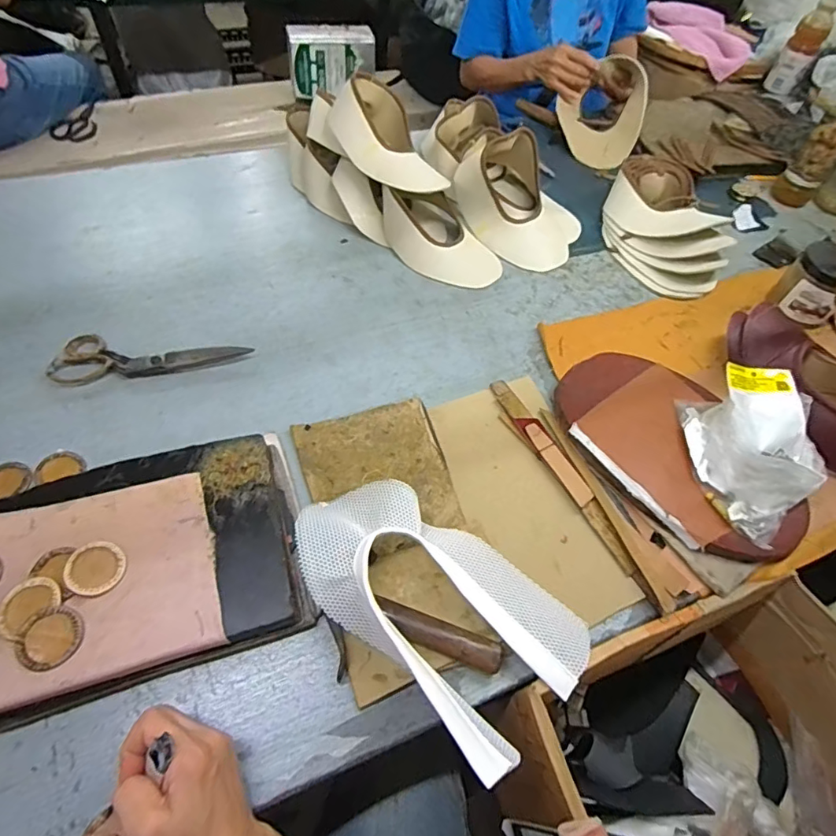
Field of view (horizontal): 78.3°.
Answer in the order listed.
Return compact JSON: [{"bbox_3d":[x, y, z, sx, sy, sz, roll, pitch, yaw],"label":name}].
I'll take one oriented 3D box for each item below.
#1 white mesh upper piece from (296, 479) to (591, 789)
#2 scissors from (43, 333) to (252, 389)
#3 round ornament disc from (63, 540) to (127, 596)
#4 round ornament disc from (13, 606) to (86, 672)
[{"bbox_3d":[0.016,0.155,0.473,0.275,0.073,0.164,40,61,20],"label":"white mesh upper piece"},{"bbox_3d":[-0.328,-0.077,0.633,0.224,0.016,0.071,-2,56,-8],"label":"scissors"},{"bbox_3d":[-0.283,0.131,0.450,0.044,0.009,0.045,3,55,-4],"label":"round ornament disc"},{"bbox_3d":[-0.300,0.178,0.417,0.047,0.008,0.047,27,57,12],"label":"round ornament disc"}]

